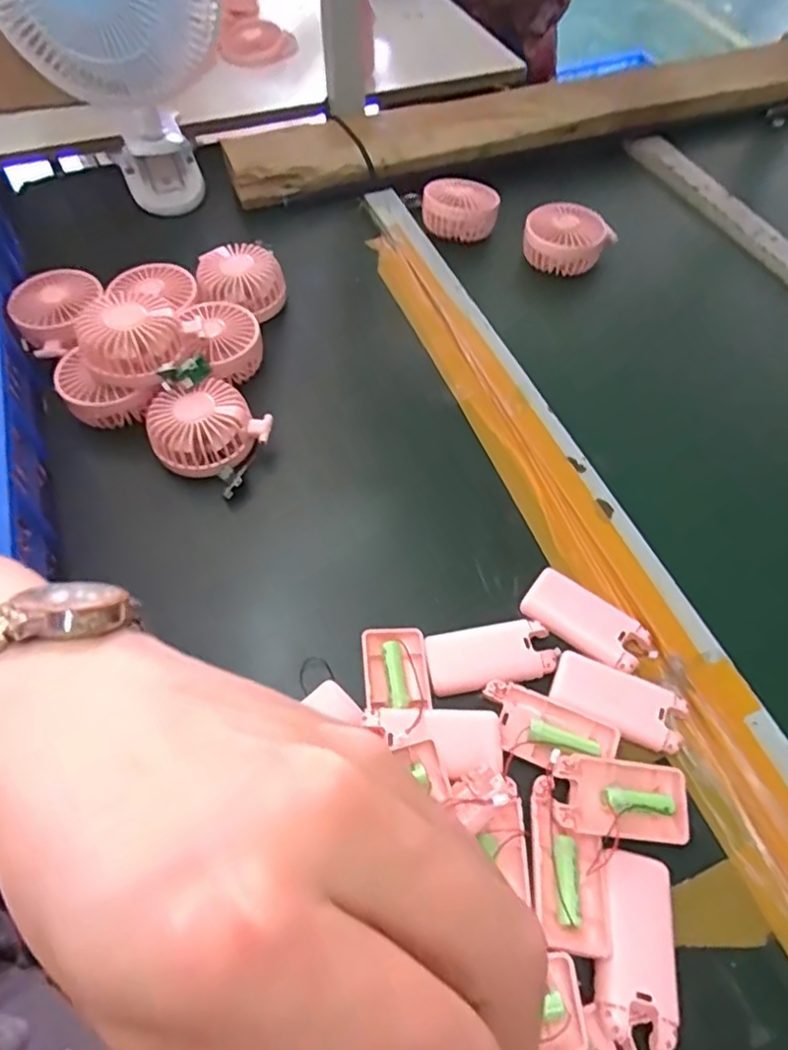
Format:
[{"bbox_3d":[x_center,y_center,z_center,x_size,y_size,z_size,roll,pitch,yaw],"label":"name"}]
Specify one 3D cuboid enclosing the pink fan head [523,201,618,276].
[{"bbox_3d":[0.197,-0.326,0.714,0.085,0.043,0.085,39,65,21],"label":"pink fan head"}]

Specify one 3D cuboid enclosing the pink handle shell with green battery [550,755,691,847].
[{"bbox_3d":[0.146,0.177,0.404,0.093,0.014,0.045,10,64,-11],"label":"pink handle shell with green battery"}]

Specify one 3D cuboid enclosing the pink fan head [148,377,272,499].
[{"bbox_3d":[-0.164,-0.081,0.554,0.095,0.051,0.086,22,60,13],"label":"pink fan head"}]

